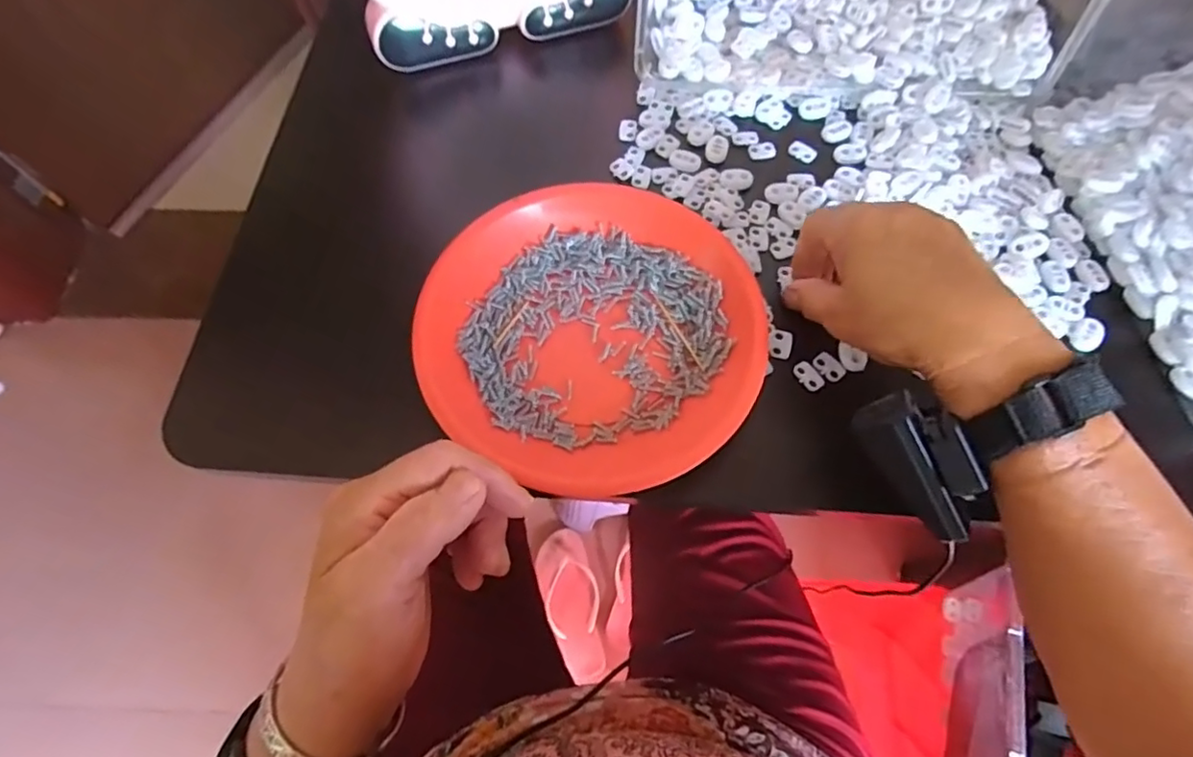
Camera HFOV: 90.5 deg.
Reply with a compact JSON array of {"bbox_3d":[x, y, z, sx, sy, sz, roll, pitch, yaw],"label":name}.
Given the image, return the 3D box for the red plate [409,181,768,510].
[{"bbox_3d":[-0.002,-0.031,0.348,0.190,0.023,0.190,0,66,0],"label":"red plate"}]

